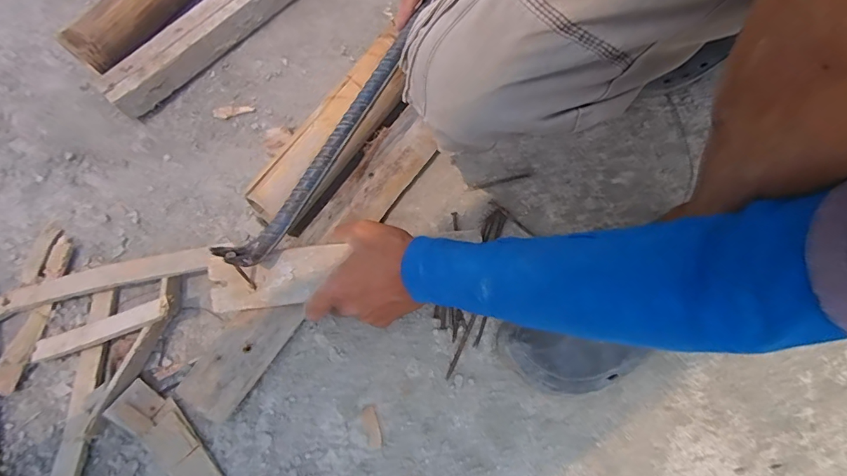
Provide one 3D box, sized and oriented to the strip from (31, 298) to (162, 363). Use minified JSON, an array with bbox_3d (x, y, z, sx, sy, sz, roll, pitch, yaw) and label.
[{"bbox_3d":[-0.349,0.102,0.471,0.159,0.008,0.024,-20,70,6],"label":"strip"}]

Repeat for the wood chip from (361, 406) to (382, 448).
[{"bbox_3d":[-0.054,0.198,0.460,0.015,0.004,0.040,-19,73,-4],"label":"wood chip"}]

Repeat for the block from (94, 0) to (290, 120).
[{"bbox_3d":[-0.281,-0.271,0.580,0.052,0.045,0.293,42,79,13],"label":"block"}]

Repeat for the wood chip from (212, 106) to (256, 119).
[{"bbox_3d":[-0.244,-0.162,0.566,0.051,0.005,0.018,-8,73,0],"label":"wood chip"}]

